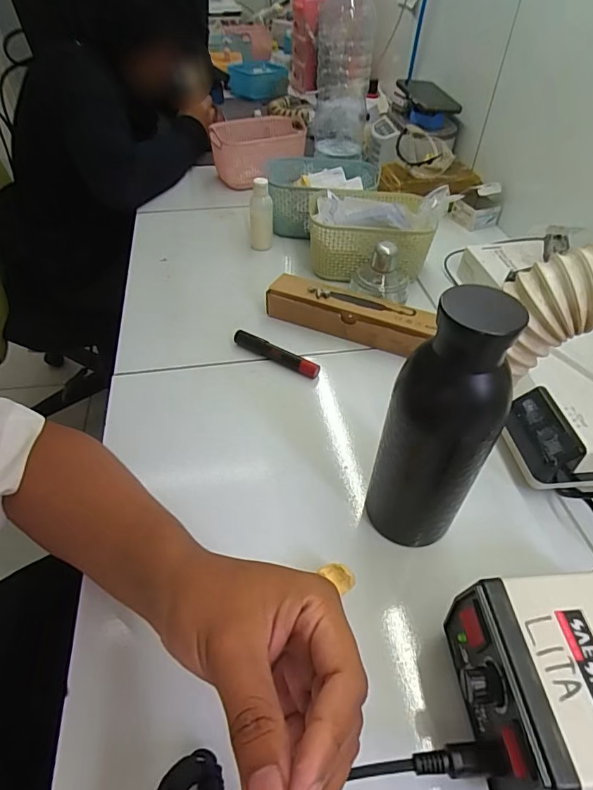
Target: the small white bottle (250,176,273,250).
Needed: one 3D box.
[{"bbox_3d":[-0.052,-0.264,0.670,0.033,0.100,0.028,-1,46,-3],"label":"small white bottle"}]

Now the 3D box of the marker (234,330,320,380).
[{"bbox_3d":[-0.024,-0.047,0.523,0.110,0.018,0.015,26,51,21],"label":"marker"}]

